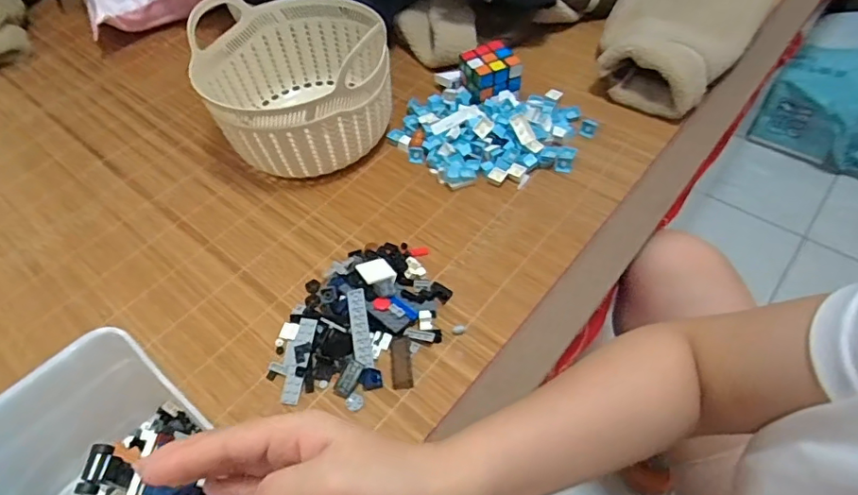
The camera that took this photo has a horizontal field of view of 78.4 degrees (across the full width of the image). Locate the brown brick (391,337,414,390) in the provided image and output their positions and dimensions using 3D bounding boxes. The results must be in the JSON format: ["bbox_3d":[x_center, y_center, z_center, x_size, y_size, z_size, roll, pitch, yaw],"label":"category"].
[{"bbox_3d":[-0.026,0.105,0.481,0.018,0.004,0.049,-7,54,1],"label":"brown brick"}]

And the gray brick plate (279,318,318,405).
[{"bbox_3d":[-0.120,0.103,0.482,0.021,0.006,0.078,5,65,4],"label":"gray brick plate"}]

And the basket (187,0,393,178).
[{"bbox_3d":[-0.157,-0.197,0.643,0.208,0.130,0.225,-18,55,-8],"label":"basket"}]

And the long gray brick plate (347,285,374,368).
[{"bbox_3d":[-0.065,0.075,0.496,0.017,0.004,0.078,-9,65,-4],"label":"long gray brick plate"}]

